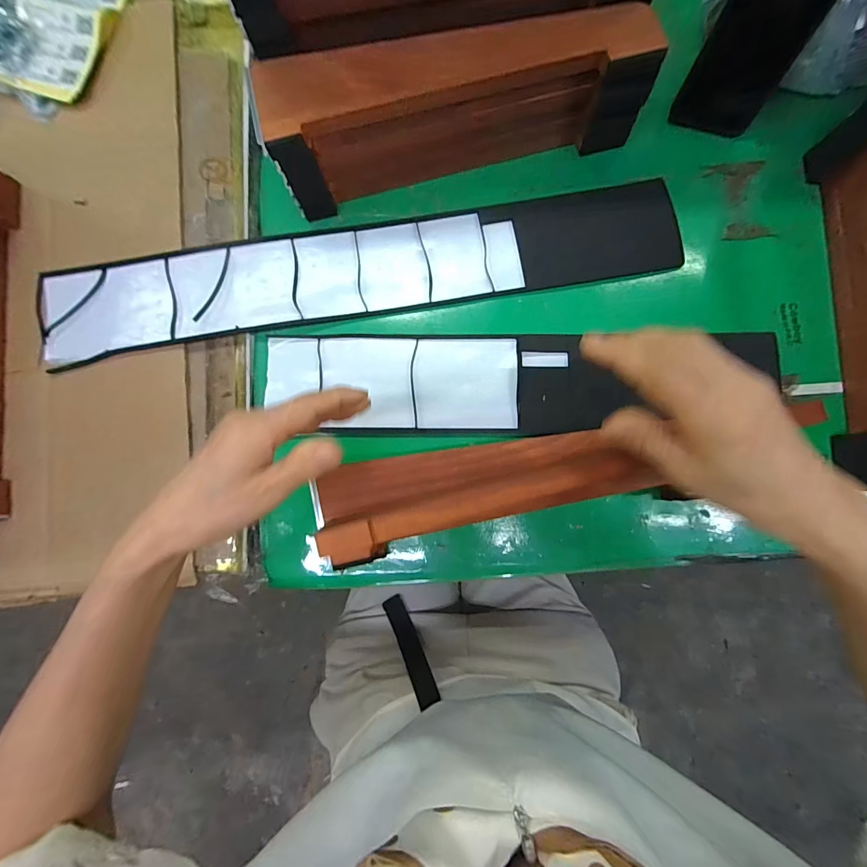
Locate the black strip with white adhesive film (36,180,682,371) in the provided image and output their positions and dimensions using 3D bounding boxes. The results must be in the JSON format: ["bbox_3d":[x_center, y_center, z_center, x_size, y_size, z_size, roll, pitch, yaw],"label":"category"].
[{"bbox_3d":[-0.076,-0.165,0.396,0.630,0.009,0.096,-9,84,0],"label":"black strip with white adhesive film"}]

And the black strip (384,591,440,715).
[{"bbox_3d":[-0.026,0.240,0.438,0.024,0.129,0.015,-35,126,-3],"label":"black strip"}]

